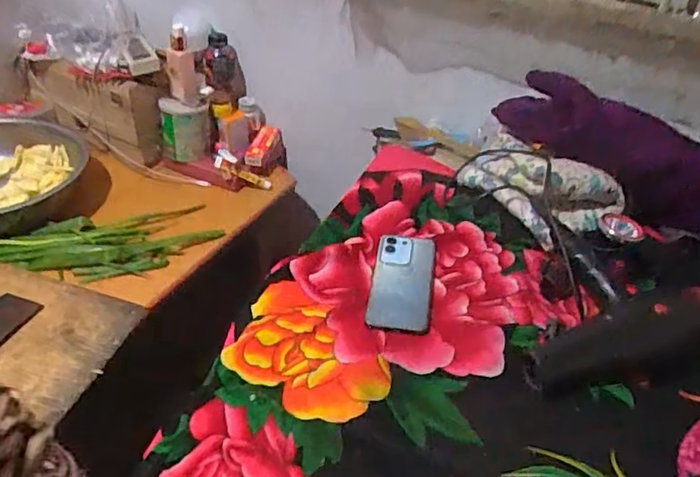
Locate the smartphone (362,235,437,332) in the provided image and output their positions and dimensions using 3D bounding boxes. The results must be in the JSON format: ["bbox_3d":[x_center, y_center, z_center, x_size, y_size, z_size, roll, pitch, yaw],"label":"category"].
[{"bbox_3d":[0.069,0.054,0.754,0.077,0.010,0.160,10,42,4],"label":"smartphone"}]

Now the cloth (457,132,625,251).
[{"bbox_3d":[0.267,-0.074,0.844,0.221,0.104,0.118,30,47,27],"label":"cloth"}]

